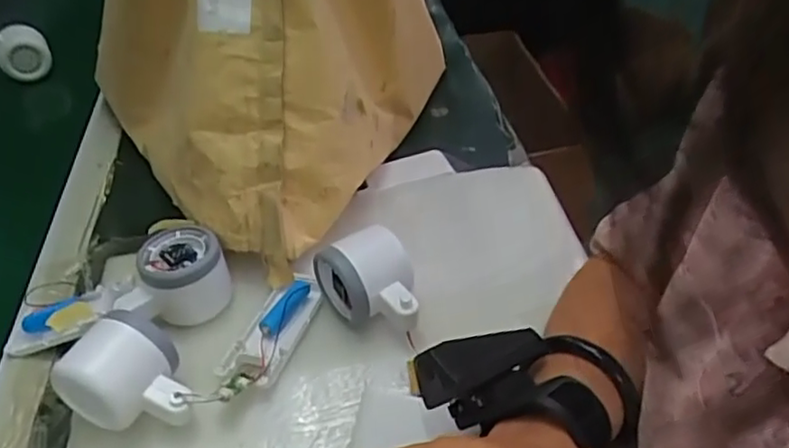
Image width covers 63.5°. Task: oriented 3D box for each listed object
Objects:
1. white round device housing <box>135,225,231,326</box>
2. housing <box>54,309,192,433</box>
[{"bbox_3d":[-0.153,0.041,0.474,0.058,0.056,0.057,-3,41,3],"label":"white round device housing"},{"bbox_3d":[-0.160,0.098,0.397,0.073,0.064,0.052,12,44,19],"label":"housing"}]

